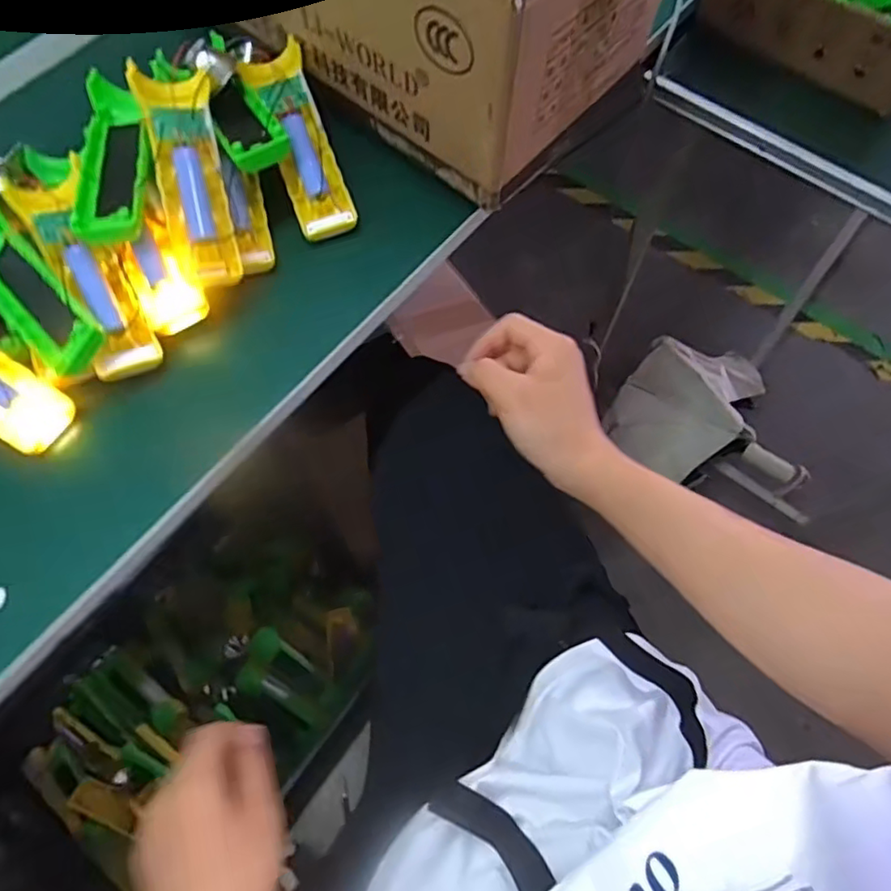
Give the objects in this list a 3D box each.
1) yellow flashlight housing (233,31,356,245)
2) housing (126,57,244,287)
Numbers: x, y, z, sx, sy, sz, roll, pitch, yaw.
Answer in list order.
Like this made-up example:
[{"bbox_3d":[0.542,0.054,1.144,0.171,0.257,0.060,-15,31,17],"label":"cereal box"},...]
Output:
[{"bbox_3d":[-0.112,-0.235,0.460,0.046,0.025,0.156,-18,86,-7],"label":"yellow flashlight housing"},{"bbox_3d":[-0.174,-0.186,0.414,0.046,0.023,0.150,-15,88,-6],"label":"housing"}]

